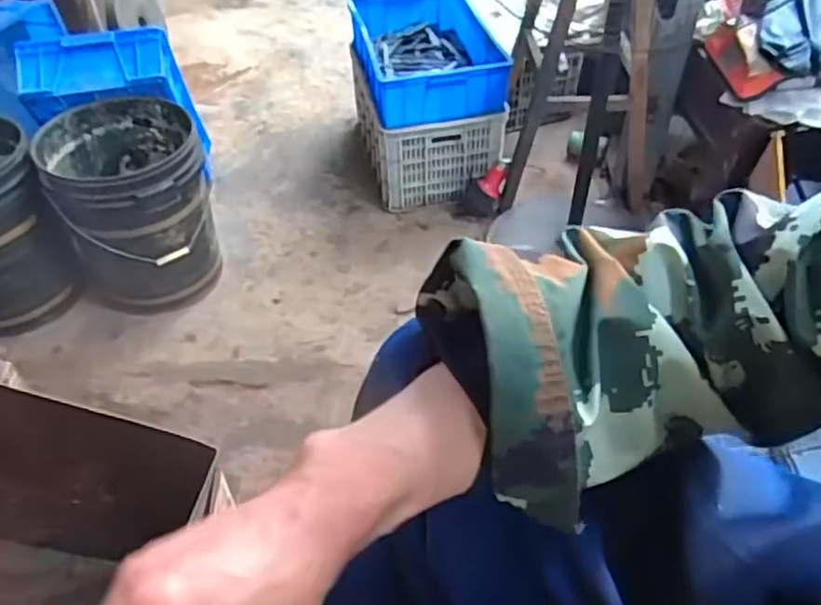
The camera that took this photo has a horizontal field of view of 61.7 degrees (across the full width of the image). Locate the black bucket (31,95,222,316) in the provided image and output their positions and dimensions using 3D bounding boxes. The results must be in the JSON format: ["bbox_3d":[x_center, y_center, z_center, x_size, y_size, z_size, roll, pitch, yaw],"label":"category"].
[{"bbox_3d":[-0.651,-0.216,1.652,0.327,0.401,0.350,-17,47,-16],"label":"black bucket"}]

